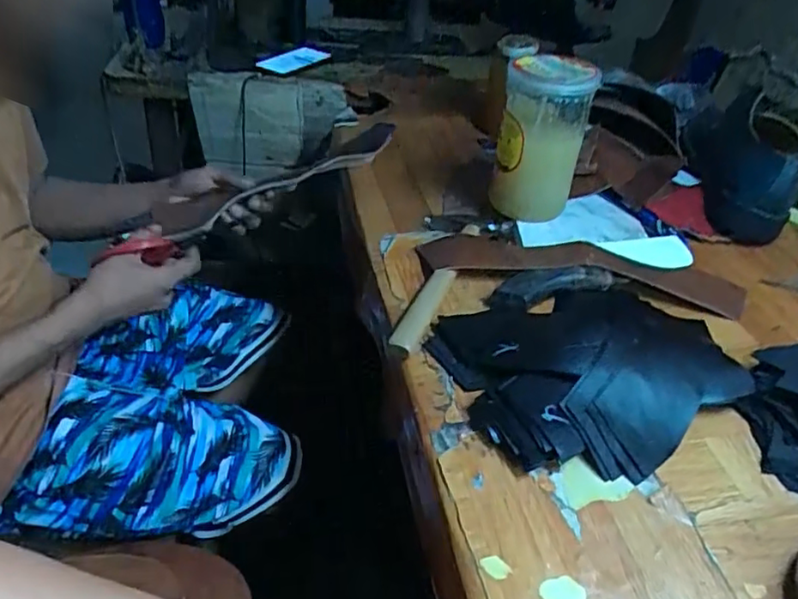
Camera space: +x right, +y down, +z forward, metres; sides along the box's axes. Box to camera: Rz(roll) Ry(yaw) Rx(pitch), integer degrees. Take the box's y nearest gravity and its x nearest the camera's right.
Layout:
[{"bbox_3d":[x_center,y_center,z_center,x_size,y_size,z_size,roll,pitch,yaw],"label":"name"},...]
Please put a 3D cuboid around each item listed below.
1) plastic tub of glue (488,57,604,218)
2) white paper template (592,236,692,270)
[{"bbox_3d":[0.161,-0.185,0.685,0.090,0.160,0.082,3,38,-2],"label":"plastic tub of glue"},{"bbox_3d":[0.278,-0.051,0.664,0.114,0.005,0.050,-6,51,-22],"label":"white paper template"}]

